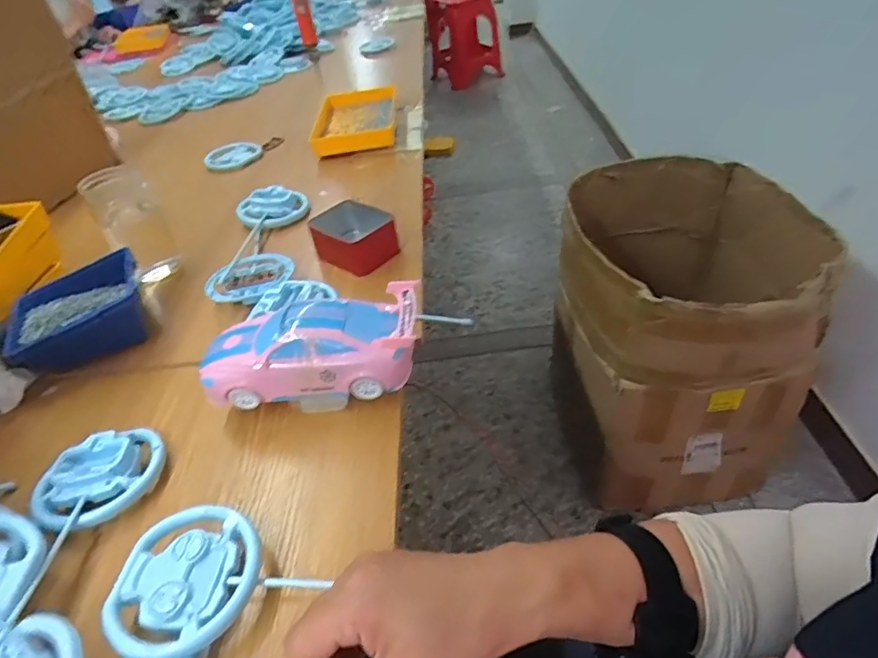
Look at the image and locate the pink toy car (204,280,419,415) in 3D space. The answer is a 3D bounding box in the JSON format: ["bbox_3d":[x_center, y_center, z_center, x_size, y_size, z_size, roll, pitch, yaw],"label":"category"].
[{"bbox_3d":[-0.112,0.022,0.486,0.194,0.084,0.081,-6,41,3],"label":"pink toy car"}]

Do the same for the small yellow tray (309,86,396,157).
[{"bbox_3d":[-0.143,-0.367,0.944,0.142,0.042,0.203,-4,41,5],"label":"small yellow tray"}]

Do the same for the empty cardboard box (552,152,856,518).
[{"bbox_3d":[0.474,0.044,1.095,0.425,0.652,0.423,5,43,15],"label":"empty cardboard box"}]

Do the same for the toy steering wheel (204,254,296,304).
[{"bbox_3d":[-0.228,-0.064,0.640,0.103,0.012,0.088,-2,41,7],"label":"toy steering wheel"}]

